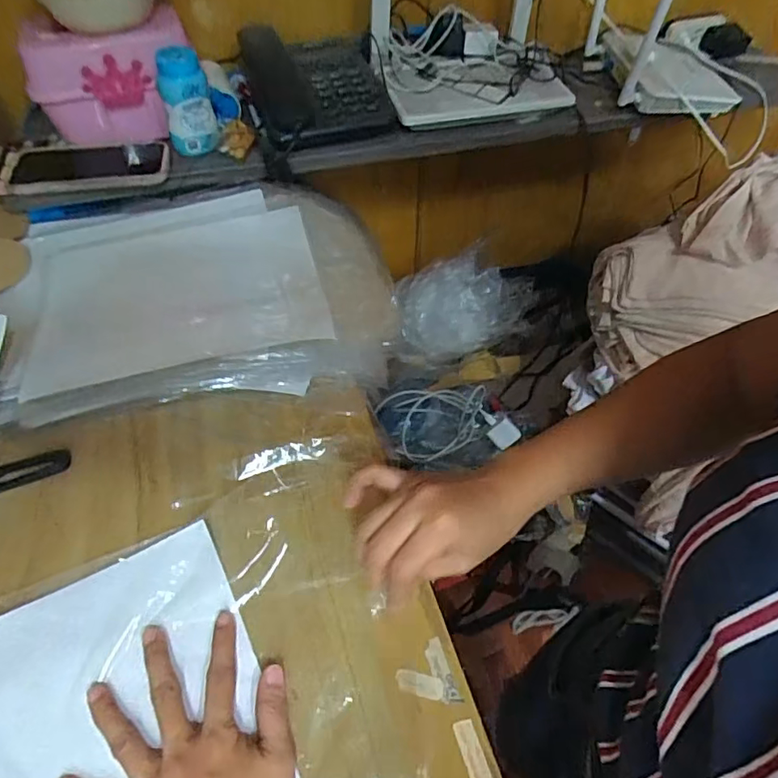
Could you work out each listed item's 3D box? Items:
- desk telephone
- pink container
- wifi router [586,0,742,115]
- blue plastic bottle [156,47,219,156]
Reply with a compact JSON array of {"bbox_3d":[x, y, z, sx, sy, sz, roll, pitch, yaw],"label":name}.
[{"bbox_3d":[-0.086,-0.366,0.647,0.153,0.087,0.159,-15,51,-12],"label":"desk telephone"},{"bbox_3d":[-0.294,-0.332,0.597,0.154,0.115,0.098,-6,52,-3],"label":"pink container"},{"bbox_3d":[0.358,-0.481,0.684,0.136,0.164,0.223,-1,50,-1],"label":"wifi router"},{"bbox_3d":[-0.218,-0.308,0.588,0.053,0.102,0.044,-15,53,-10],"label":"blue plastic bottle"}]

